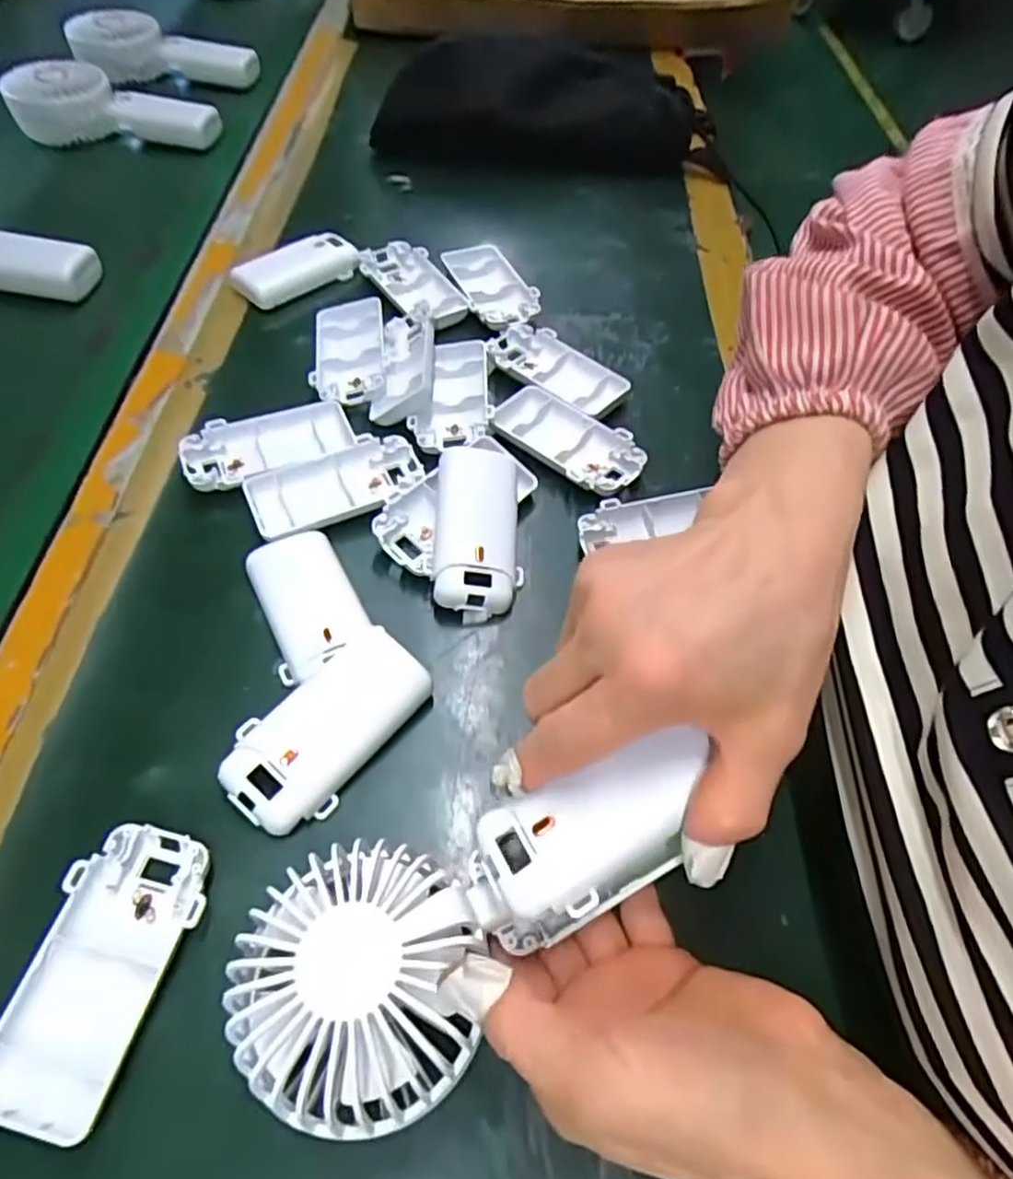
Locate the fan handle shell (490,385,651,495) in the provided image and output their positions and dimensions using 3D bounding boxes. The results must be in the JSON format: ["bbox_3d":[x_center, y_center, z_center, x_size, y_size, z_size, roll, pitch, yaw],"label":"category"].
[{"bbox_3d":[0.035,-0.088,0.411,0.095,0.018,0.049,37,60,19],"label":"fan handle shell"}]

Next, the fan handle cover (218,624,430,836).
[{"bbox_3d":[-0.078,0.060,0.303,0.048,0.019,0.094,39,61,20],"label":"fan handle cover"}]

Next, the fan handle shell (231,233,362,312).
[{"bbox_3d":[-0.151,-0.232,0.498,0.087,0.017,0.038,-33,64,-25],"label":"fan handle shell"}]

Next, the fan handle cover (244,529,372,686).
[{"bbox_3d":[-0.099,0.005,0.343,0.045,0.016,0.080,-19,59,-17],"label":"fan handle cover"}]

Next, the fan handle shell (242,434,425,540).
[{"bbox_3d":[-0.093,-0.058,0.380,0.093,0.013,0.048,-23,61,-20],"label":"fan handle shell"}]

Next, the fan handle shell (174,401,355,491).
[{"bbox_3d":[-0.137,-0.083,0.396,0.093,0.010,0.046,-18,59,-17],"label":"fan handle shell"}]

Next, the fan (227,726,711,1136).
[{"bbox_3d":[-0.006,0.106,0.233,0.164,0.039,0.077,-28,61,-6],"label":"fan"}]

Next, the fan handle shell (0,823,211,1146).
[{"bbox_3d":[-0.145,0.136,0.248,0.048,0.015,0.094,11,55,3],"label":"fan handle shell"}]

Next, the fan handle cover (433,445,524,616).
[{"bbox_3d":[-0.015,-0.033,0.368,0.046,0.027,0.093,0,55,-5],"label":"fan handle cover"}]

